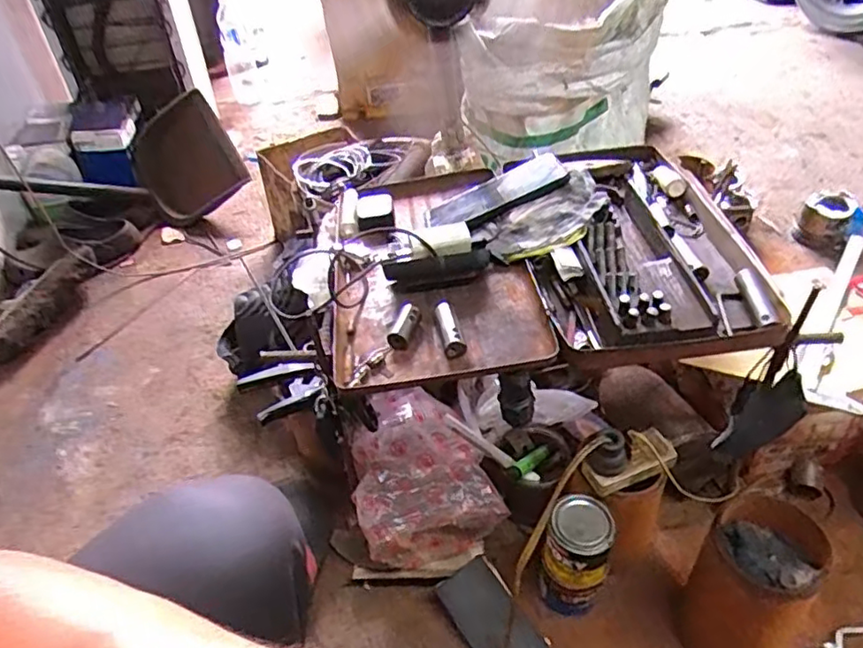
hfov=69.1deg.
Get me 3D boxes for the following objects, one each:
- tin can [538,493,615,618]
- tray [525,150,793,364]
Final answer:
[{"bbox_3d":[0.165,0.265,0.710,0.070,0.136,0.074,15,45,22],"label":"tin can"},{"bbox_3d":[0.209,-0.099,0.677,0.217,0.044,0.361,-6,41,-1],"label":"tray"}]

